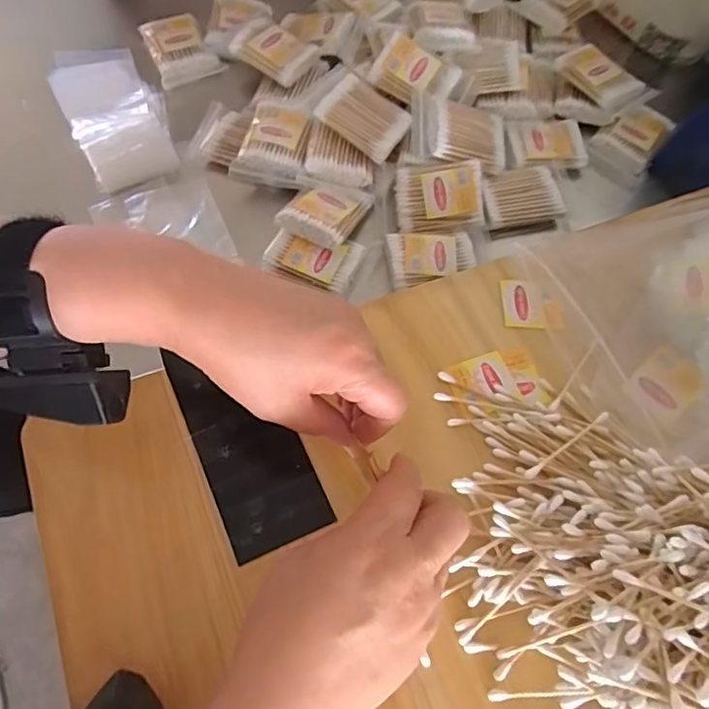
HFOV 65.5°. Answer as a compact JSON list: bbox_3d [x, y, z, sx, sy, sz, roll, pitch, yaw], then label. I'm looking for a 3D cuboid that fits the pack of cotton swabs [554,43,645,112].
[{"bbox_3d":[0.243,-0.273,0.544,0.052,0.012,0.081,-31,71,-16],"label":"pack of cotton swabs"}]

